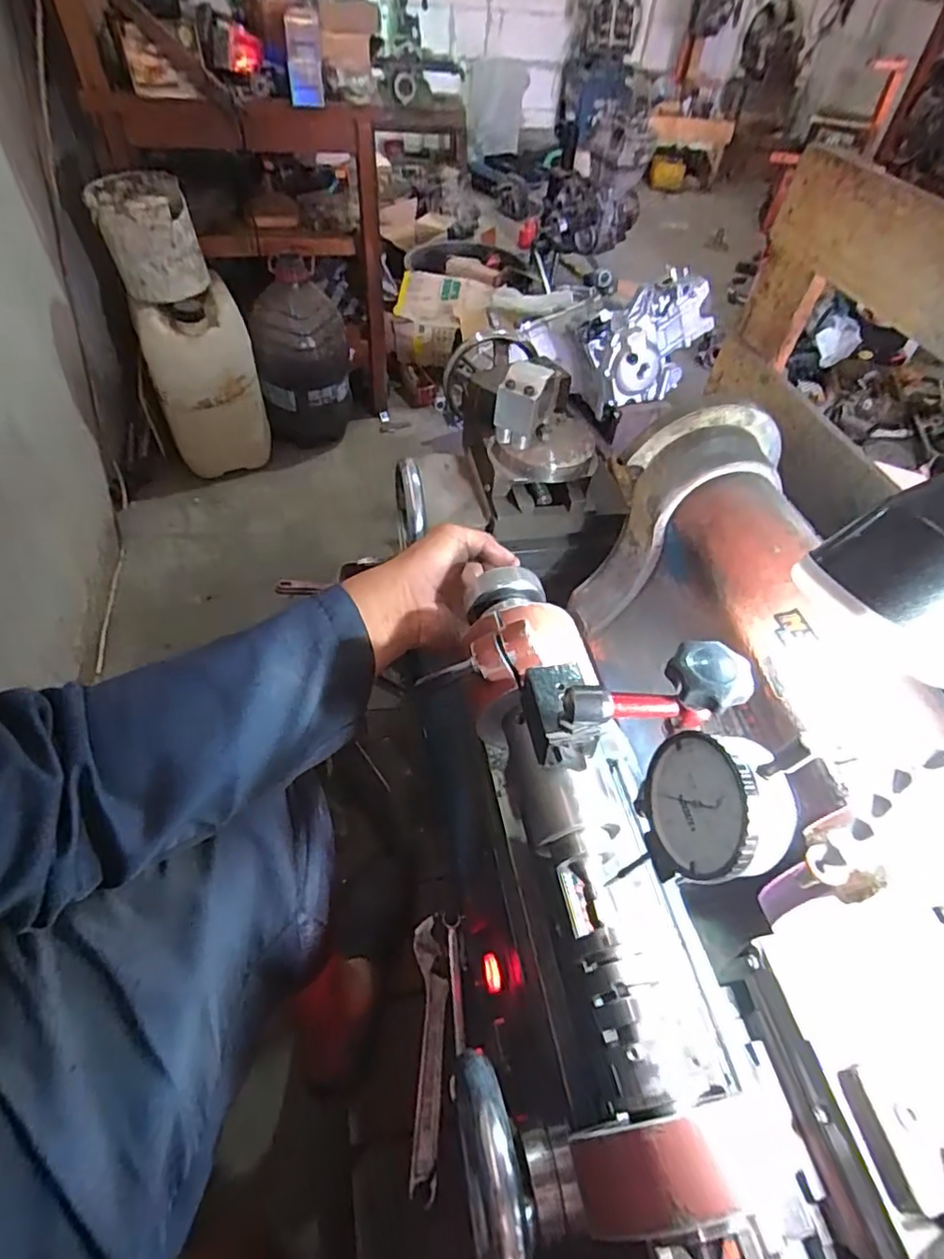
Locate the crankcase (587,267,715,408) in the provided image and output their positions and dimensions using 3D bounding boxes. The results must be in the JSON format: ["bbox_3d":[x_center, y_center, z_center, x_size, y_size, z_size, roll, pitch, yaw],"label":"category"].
[{"bbox_3d":[0.482,-0.778,1.606,0.207,0.237,0.303,39,58,24],"label":"crankcase"}]

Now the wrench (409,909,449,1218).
[{"bbox_3d":[-0.051,0.501,0.727,0.041,0.014,0.273,0,51,-4],"label":"wrench"}]

